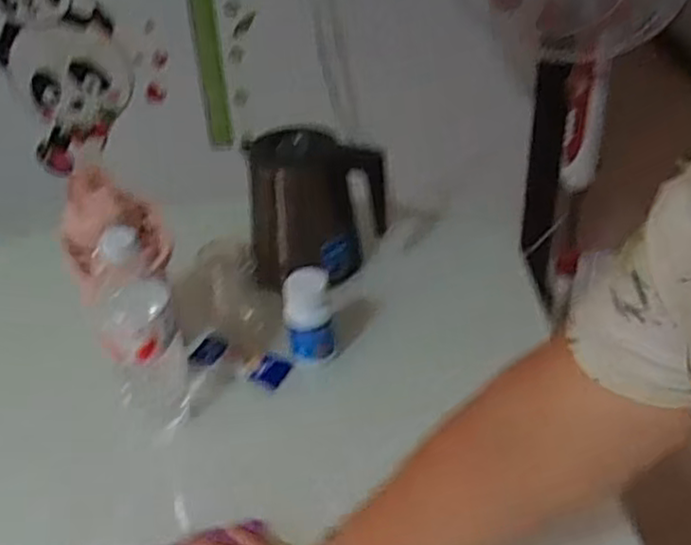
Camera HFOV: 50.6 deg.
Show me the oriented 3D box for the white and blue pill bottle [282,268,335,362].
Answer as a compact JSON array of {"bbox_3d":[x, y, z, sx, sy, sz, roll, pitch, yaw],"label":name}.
[{"bbox_3d":[-0.040,0.049,0.798,0.051,0.100,0.042,-8,36,-5],"label":"white and blue pill bottle"}]

